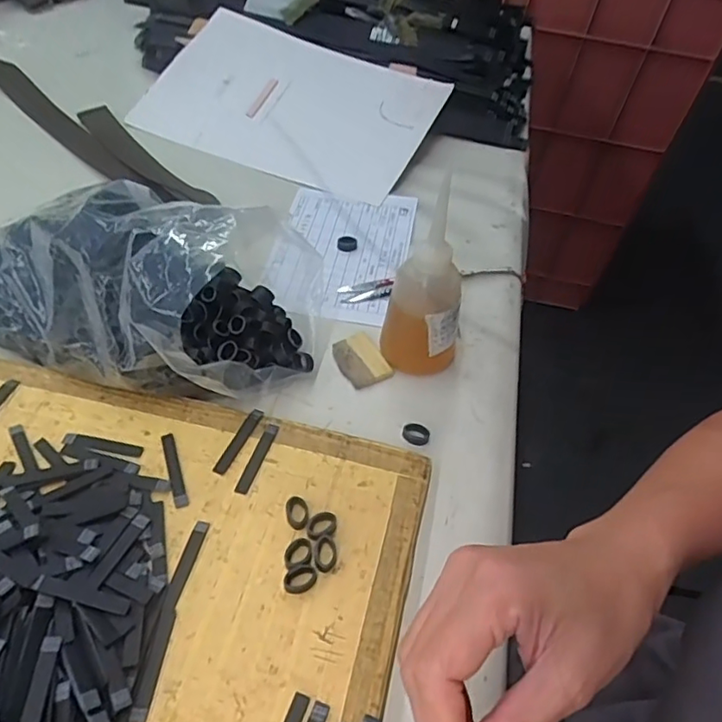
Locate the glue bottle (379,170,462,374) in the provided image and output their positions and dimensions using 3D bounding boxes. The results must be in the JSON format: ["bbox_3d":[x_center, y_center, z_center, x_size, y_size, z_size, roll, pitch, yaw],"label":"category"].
[{"bbox_3d":[0.056,-0.052,0.465,0.060,0.153,0.058,16,49,9],"label":"glue bottle"}]

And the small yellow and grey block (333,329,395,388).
[{"bbox_3d":[-0.001,-0.001,0.507,0.037,0.009,0.055,-19,53,-21],"label":"small yellow and grey block"}]

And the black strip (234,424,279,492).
[{"bbox_3d":[-0.076,0.070,0.422,0.009,0.004,0.058,16,49,9],"label":"black strip"}]

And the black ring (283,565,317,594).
[{"bbox_3d":[-0.038,0.138,0.366,0.021,0.009,0.014,-8,50,-13],"label":"black ring"}]

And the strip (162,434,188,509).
[{"bbox_3d":[-0.133,0.076,0.412,0.009,0.004,0.060,-15,52,-18],"label":"strip"}]

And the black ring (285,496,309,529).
[{"bbox_3d":[-0.043,0.103,0.393,0.016,0.007,0.023,-14,51,-17],"label":"black ring"}]

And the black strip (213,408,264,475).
[{"bbox_3d":[-0.091,0.059,0.430,0.010,0.005,0.057,22,50,13],"label":"black strip"}]

